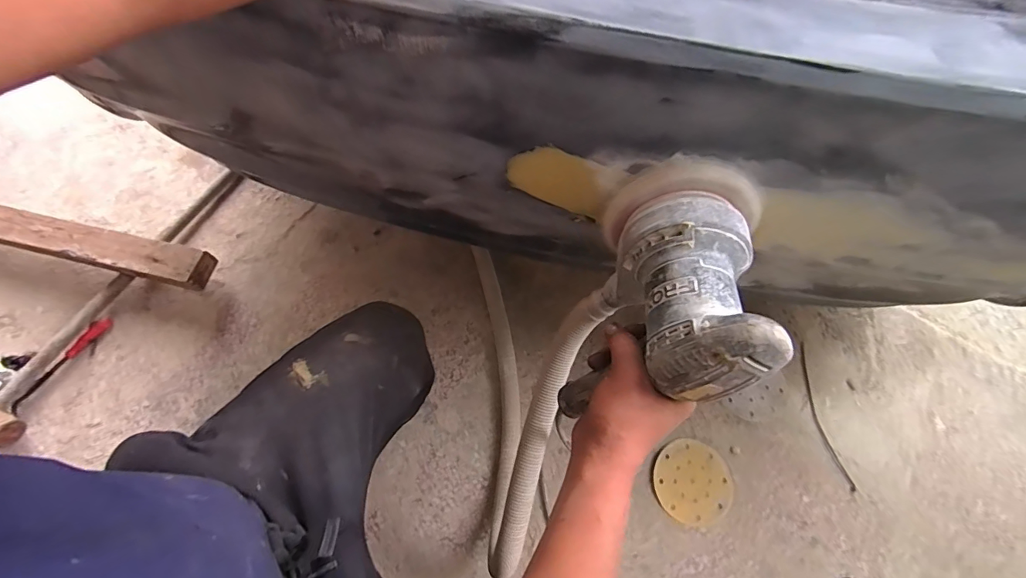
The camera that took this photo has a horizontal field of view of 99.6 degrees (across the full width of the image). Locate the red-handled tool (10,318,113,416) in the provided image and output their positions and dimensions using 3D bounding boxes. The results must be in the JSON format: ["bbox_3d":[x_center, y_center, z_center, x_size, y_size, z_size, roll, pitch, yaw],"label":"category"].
[{"bbox_3d":[-0.869,0.146,0.837,0.025,0.015,0.208,27,66,10],"label":"red-handled tool"}]

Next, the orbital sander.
[{"bbox_3d":[0.140,0.006,0.395,0.128,0.169,0.187,12,64,3],"label":"orbital sander"}]

